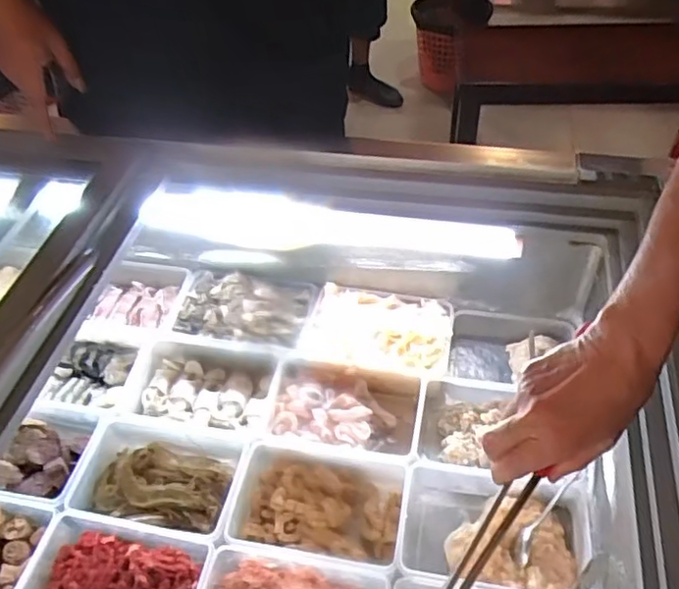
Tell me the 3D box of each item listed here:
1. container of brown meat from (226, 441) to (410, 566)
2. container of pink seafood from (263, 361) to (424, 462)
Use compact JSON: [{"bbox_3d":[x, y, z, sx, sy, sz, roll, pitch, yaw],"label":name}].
[{"bbox_3d":[-0.027,0.237,0.683,0.189,0.071,0.123,4,50,8],"label":"container of brown meat"},{"bbox_3d":[0.003,0.161,0.776,0.189,0.082,0.125,5,50,10],"label":"container of pink seafood"}]

